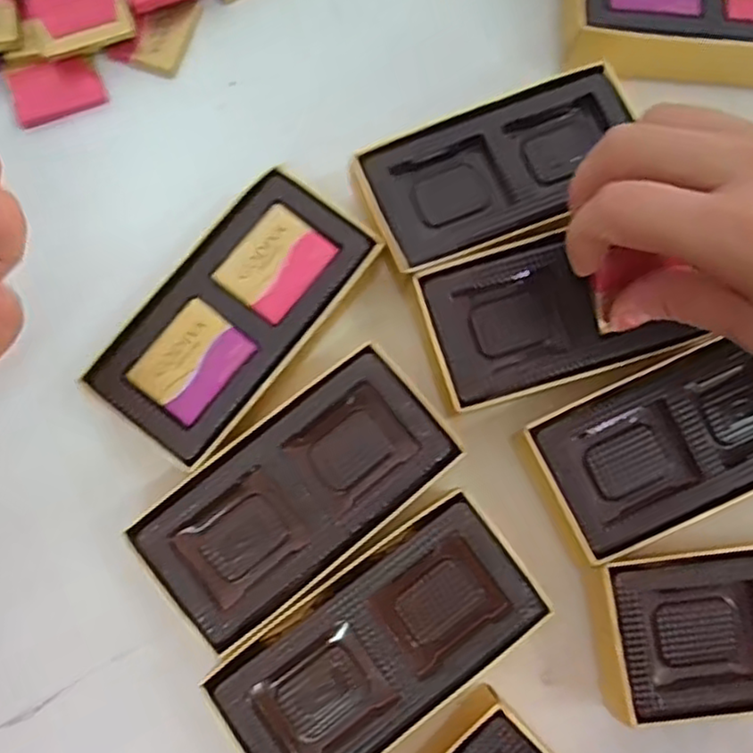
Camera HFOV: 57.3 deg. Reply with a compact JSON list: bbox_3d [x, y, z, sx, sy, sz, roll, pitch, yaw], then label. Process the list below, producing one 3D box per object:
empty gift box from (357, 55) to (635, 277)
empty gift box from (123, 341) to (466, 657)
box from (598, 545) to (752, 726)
[{"bbox_3d":[0.052,-0.083,0.285,0.115,0.037,0.057,-24,80,-4],"label":"empty gift box"},{"bbox_3d":[-0.028,0.044,0.264,0.110,0.035,0.056,-38,81,-6],"label":"empty gift box"},{"bbox_3d":[0.140,0.092,0.259,0.121,0.033,0.055,-6,79,-1],"label":"box"}]

